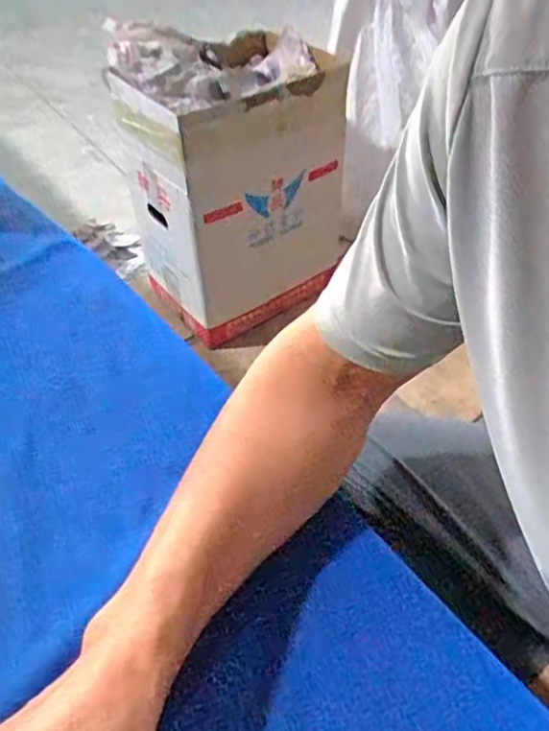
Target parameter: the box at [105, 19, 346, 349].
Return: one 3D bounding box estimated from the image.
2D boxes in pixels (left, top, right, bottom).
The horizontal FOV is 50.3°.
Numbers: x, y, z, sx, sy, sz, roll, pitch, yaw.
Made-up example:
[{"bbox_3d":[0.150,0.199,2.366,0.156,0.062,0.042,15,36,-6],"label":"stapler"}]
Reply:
[{"bbox_3d":[-0.082,-0.378,1.259,0.454,0.525,0.296,-34,55,-28],"label":"box"}]

